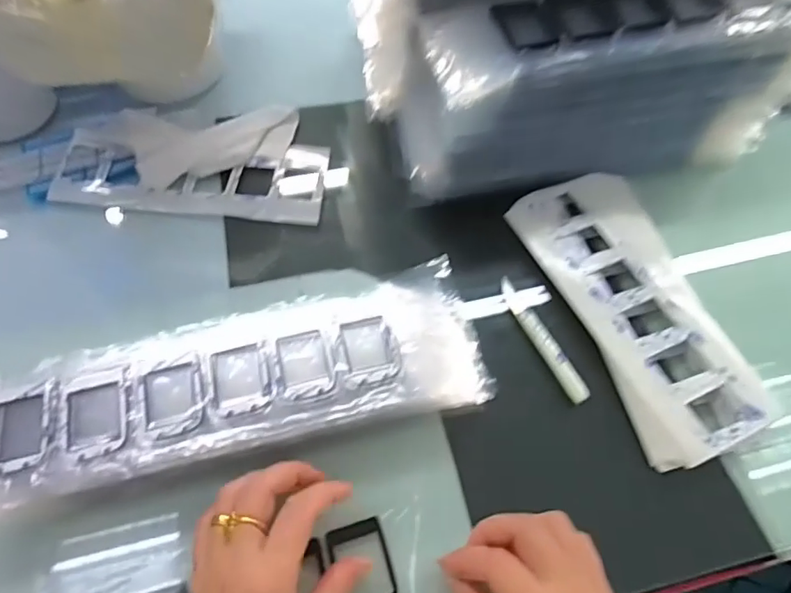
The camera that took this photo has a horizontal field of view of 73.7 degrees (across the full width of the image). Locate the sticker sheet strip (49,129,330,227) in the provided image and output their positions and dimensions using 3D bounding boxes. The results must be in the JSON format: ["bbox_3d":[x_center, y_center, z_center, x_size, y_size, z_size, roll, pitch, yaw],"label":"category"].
[{"bbox_3d":[-0.179,-0.108,0.468,0.232,0.010,0.081,3,60,0],"label":"sticker sheet strip"}]

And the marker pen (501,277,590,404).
[{"bbox_3d":[0.108,0.030,0.392,0.014,0.010,0.106,-23,64,-14],"label":"marker pen"}]

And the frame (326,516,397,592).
[{"bbox_3d":[-0.020,0.164,0.321,0.034,0.005,0.050,-15,62,-11],"label":"frame"}]

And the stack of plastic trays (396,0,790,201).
[{"bbox_3d":[0.164,-0.168,0.430,0.328,0.140,0.087,-10,62,-6],"label":"stack of plastic trays"}]

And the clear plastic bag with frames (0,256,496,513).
[{"bbox_3d":[-0.100,0.059,0.343,0.317,0.050,0.097,-12,61,-8],"label":"clear plastic bag with frames"}]

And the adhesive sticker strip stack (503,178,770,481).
[{"bbox_3d":[0.183,-0.002,0.398,0.112,0.016,0.236,-16,62,-10],"label":"adhesive sticker strip stack"}]

